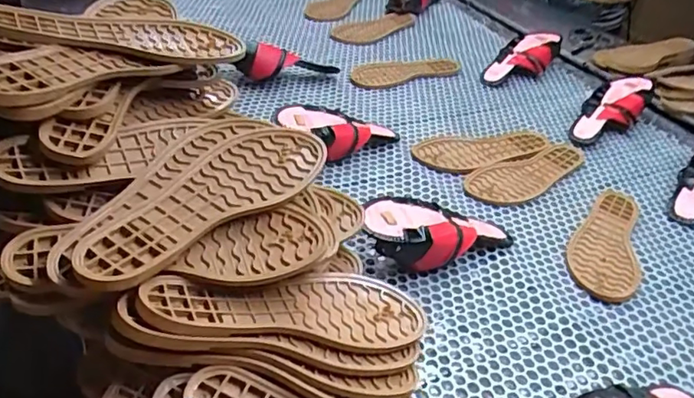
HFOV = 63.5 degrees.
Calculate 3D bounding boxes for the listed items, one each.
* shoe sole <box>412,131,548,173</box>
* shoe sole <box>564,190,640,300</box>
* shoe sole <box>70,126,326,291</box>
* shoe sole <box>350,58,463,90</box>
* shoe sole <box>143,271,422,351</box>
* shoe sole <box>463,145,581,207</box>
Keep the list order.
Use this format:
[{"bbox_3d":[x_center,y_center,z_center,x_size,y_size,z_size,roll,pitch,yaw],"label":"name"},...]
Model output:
[{"bbox_3d":[0.233,-0.083,0.932,0.252,0.022,0.077,-12,41,-21],"label":"shoe sole"},{"bbox_3d":[0.358,0.052,0.778,0.088,0.009,0.250,17,39,15],"label":"shoe sole"},{"bbox_3d":[-0.129,-0.007,0.504,0.098,0.028,0.250,34,45,28],"label":"shoe sole"},{"bbox_3d":[0.117,-0.263,1.146,0.239,0.018,0.089,-18,50,-29],"label":"shoe sole"},{"bbox_3d":[-0.047,0.093,0.486,0.249,0.016,0.088,8,33,-28],"label":"shoe sole"},{"bbox_3d":[0.298,-0.039,0.895,0.248,0.012,0.086,-17,43,-26],"label":"shoe sole"}]

